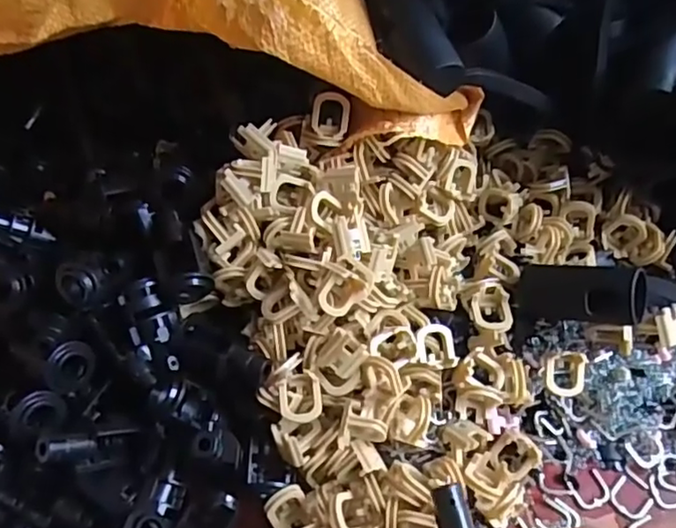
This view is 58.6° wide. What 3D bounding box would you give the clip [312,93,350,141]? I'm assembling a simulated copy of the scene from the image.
[{"bbox_3d":[-0.004,-0.086,0.349,0.022,0.026,0.012,9,22,-4],"label":"clip"}]

